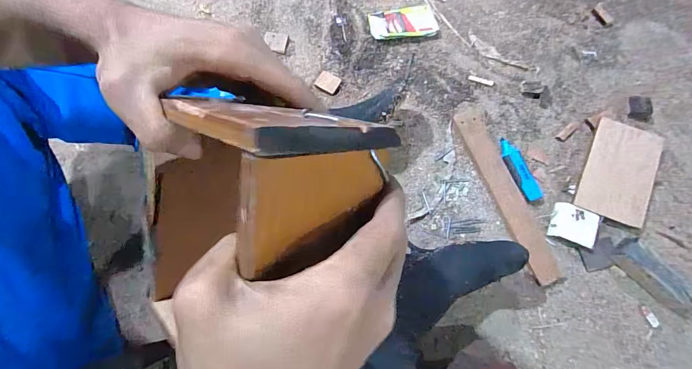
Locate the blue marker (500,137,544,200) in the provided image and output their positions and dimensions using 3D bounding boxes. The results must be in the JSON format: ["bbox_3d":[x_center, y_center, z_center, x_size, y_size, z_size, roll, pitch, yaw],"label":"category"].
[{"bbox_3d":[0.247,-0.022,0.514,0.025,0.014,0.096,-23,73,-7],"label":"blue marker"}]

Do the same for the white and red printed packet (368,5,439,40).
[{"bbox_3d":[0.095,-0.267,0.598,0.108,0.015,0.061,-11,72,-3],"label":"white and red printed packet"}]

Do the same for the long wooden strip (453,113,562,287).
[{"bbox_3d":[0.227,0.012,0.515,0.041,0.018,0.260,-20,72,-6],"label":"long wooden strip"}]

